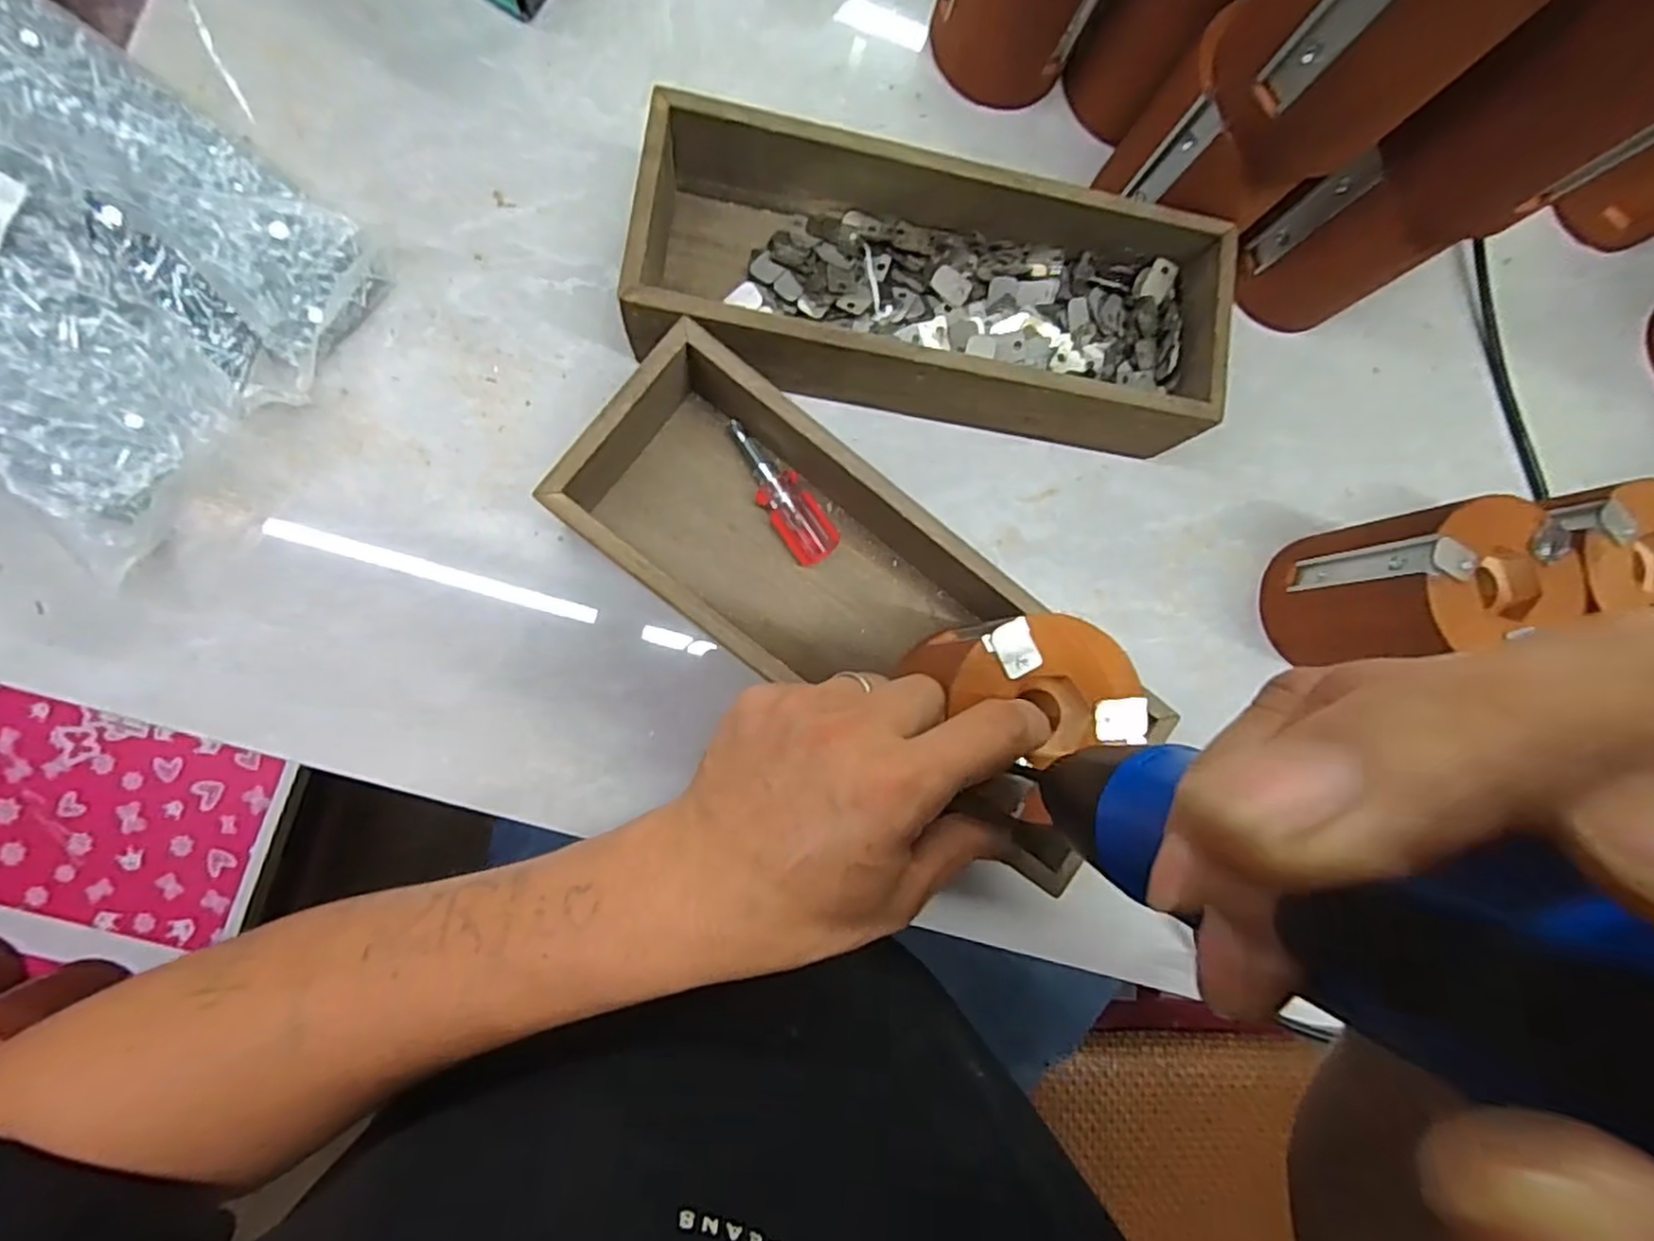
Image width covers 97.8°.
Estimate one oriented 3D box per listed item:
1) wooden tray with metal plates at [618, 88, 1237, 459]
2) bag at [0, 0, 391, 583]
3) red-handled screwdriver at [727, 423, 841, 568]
[{"bbox_3d":[0.051,-0.158,0.358,0.278,0.066,0.113,8,85,-8],"label":"wooden tray with metal plates"},{"bbox_3d":[-0.337,-0.158,0.304,0.225,0.054,0.183,36,82,-4],"label":"bag"},{"bbox_3d":[-0.024,-0.062,0.355,0.024,0.021,0.077,-35,91,-9],"label":"red-handled screwdriver"}]

